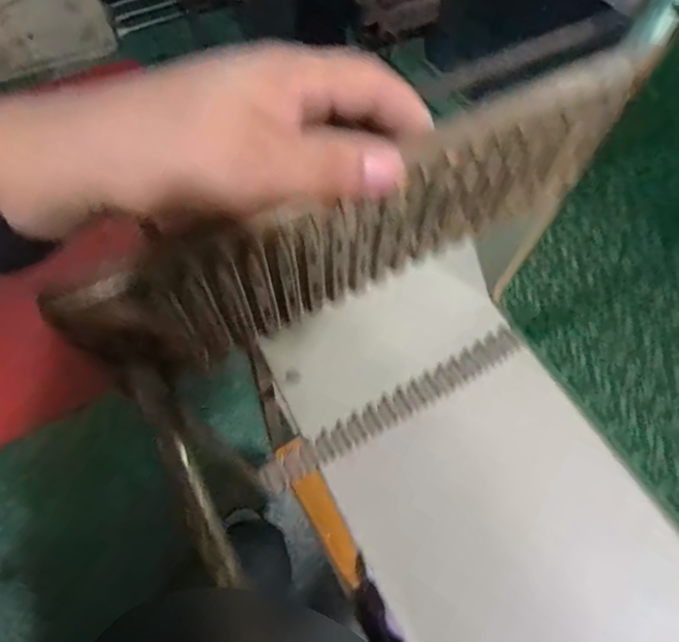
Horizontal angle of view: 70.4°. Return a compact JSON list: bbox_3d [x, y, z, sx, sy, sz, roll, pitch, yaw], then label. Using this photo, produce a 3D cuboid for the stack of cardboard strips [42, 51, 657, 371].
[{"bbox_3d":[0.020,-0.048,0.244,0.285,0.092,0.021,-26,66,-14],"label":"stack of cardboard strips"}]

